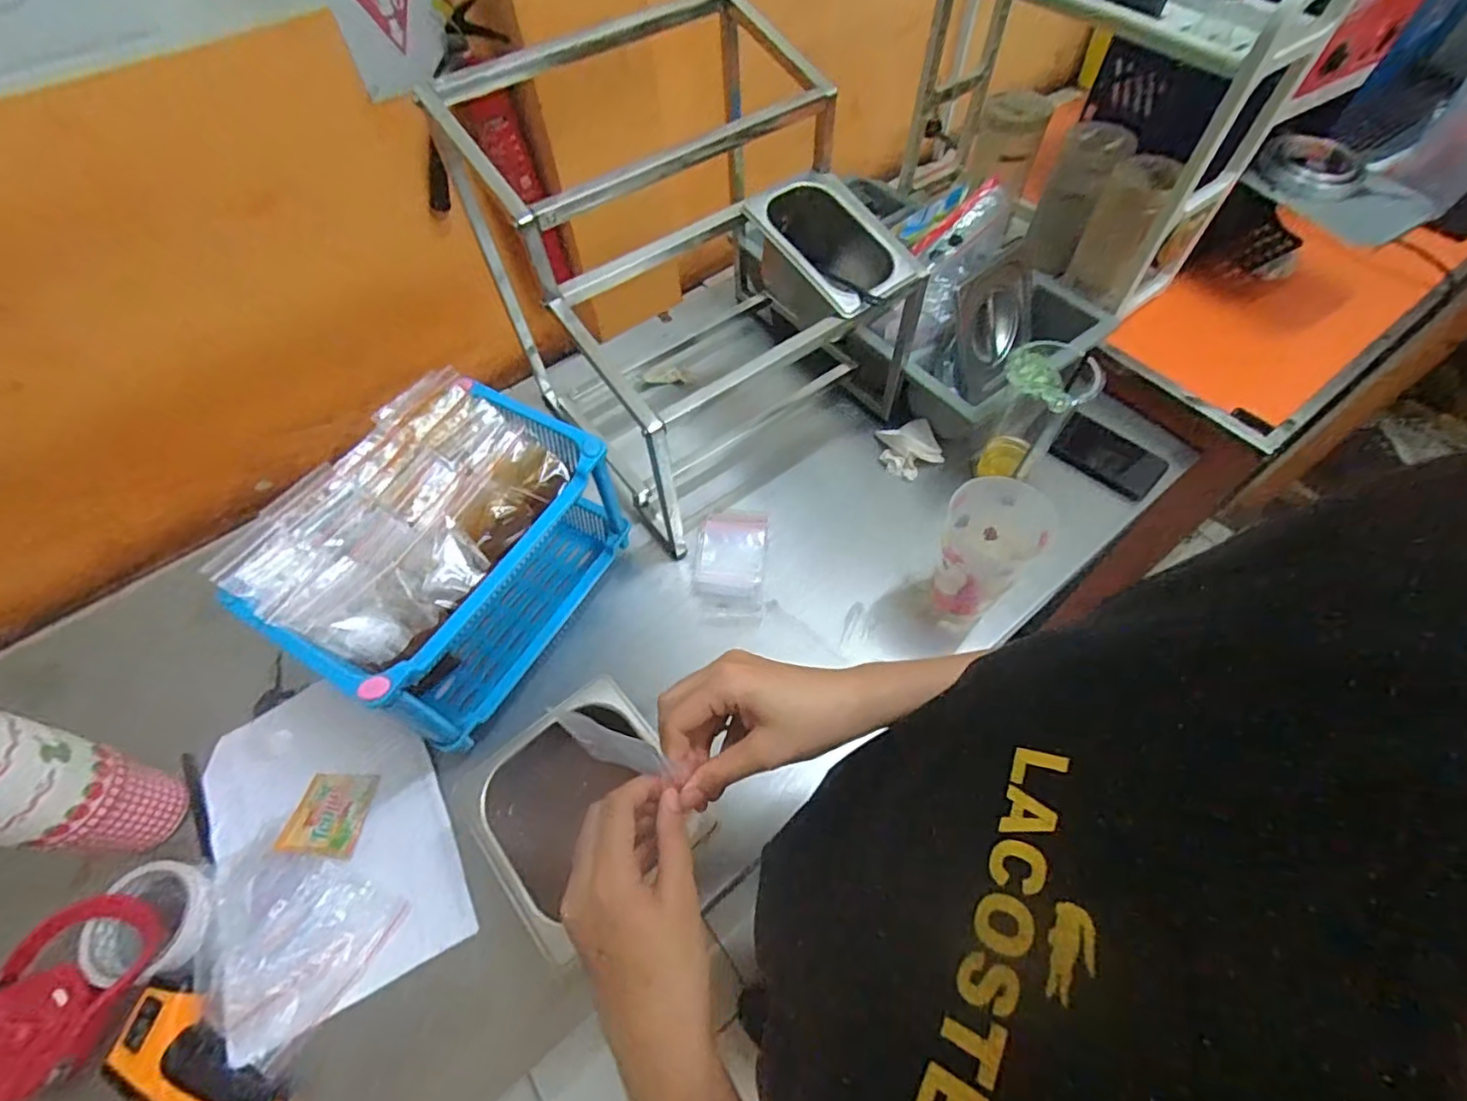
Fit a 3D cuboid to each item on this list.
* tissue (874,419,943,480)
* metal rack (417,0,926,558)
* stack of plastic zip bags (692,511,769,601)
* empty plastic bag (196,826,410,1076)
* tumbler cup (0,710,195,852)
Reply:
[{"bbox_3d":[0.239,-0.133,0.835,0.081,0.040,0.060,-9,60,-4],"label":"tissue"},{"bbox_3d":[-0.048,-0.339,0.725,0.444,0.371,0.436,-31,64,-16],"label":"metal rack"},{"bbox_3d":[-0.003,0.001,0.777,0.084,0.021,0.127,4,60,4],"label":"stack of plastic zip bags"},{"bbox_3d":[-0.404,0.349,0.553,0.155,0.039,0.146,22,63,13],"label":"empty plastic bag"},{"bbox_3d":[-0.583,0.201,0.527,0.081,0.208,0.089,-1,60,1],"label":"tumbler cup"}]

